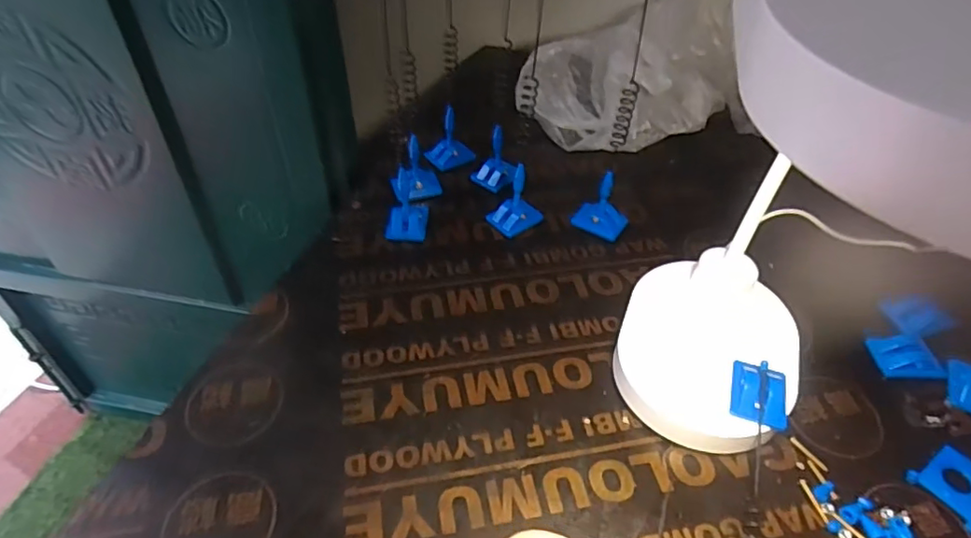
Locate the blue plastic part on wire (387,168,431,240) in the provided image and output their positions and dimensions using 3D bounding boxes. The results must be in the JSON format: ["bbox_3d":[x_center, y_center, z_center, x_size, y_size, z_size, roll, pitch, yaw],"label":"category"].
[{"bbox_3d":[-0.070,-0.056,0.509,0.034,0.050,0.042,4,44,2],"label":"blue plastic part on wire"}]

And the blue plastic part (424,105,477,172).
[{"bbox_3d":[-0.037,-0.133,0.586,0.045,0.054,0.029,-21,49,-21],"label":"blue plastic part"}]

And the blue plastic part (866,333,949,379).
[{"bbox_3d":[0.311,0.064,0.426,0.045,0.004,0.038,1,44,0],"label":"blue plastic part"}]

